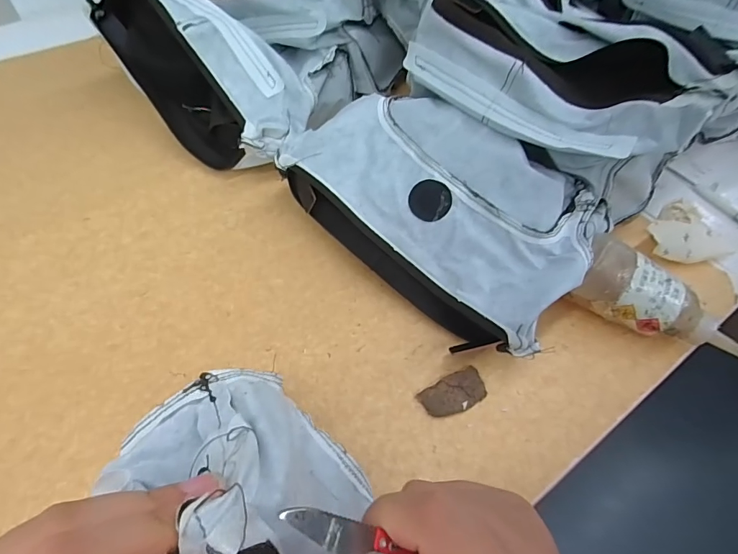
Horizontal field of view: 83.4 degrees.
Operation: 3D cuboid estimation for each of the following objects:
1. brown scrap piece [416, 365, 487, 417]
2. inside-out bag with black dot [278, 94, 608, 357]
[{"bbox_3d":[0.071,0.096,0.340,0.055,0.007,0.029,-23,61,-18],"label":"brown scrap piece"},{"bbox_3d":[0.075,-0.076,0.408,0.283,0.091,0.195,39,63,20],"label":"inside-out bag with black dot"}]

